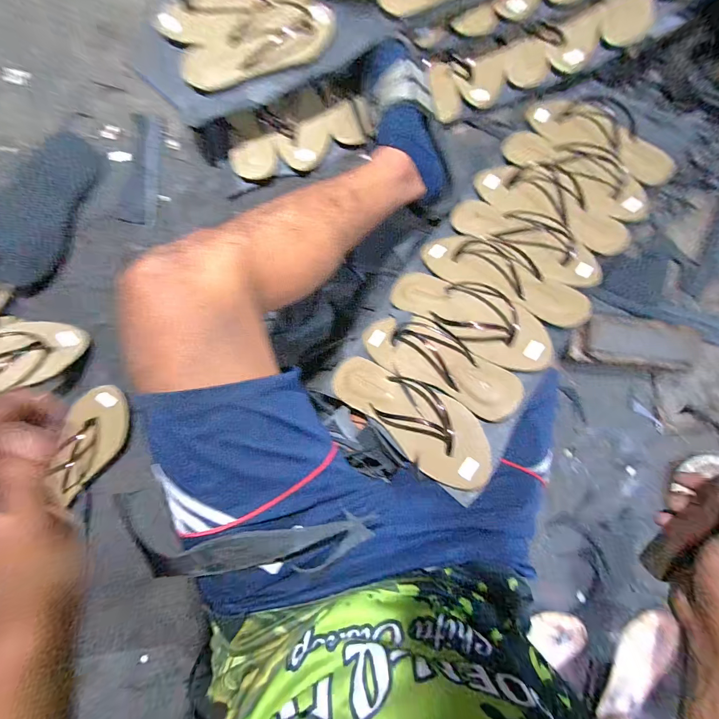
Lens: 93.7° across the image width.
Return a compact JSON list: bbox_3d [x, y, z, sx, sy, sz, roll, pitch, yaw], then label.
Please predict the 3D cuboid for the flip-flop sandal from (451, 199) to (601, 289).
[{"bbox_3d":[0.257,-0.191,0.525,0.238,0.025,0.091,40,86,23],"label":"flip-flop sandal"}]

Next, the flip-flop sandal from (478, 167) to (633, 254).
[{"bbox_3d":[0.306,-0.249,0.540,0.246,0.027,0.077,36,86,14],"label":"flip-flop sandal"}]

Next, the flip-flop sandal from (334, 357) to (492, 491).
[{"bbox_3d":[0.065,0.070,0.460,0.250,0.022,0.096,34,86,27],"label":"flip-flop sandal"}]

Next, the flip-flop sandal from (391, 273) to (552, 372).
[{"bbox_3d":[0.152,-0.070,0.479,0.244,0.037,0.093,33,86,27],"label":"flip-flop sandal"}]

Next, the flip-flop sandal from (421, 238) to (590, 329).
[{"bbox_3d":[0.207,-0.125,0.499,0.250,0.029,0.080,34,86,23],"label":"flip-flop sandal"}]

